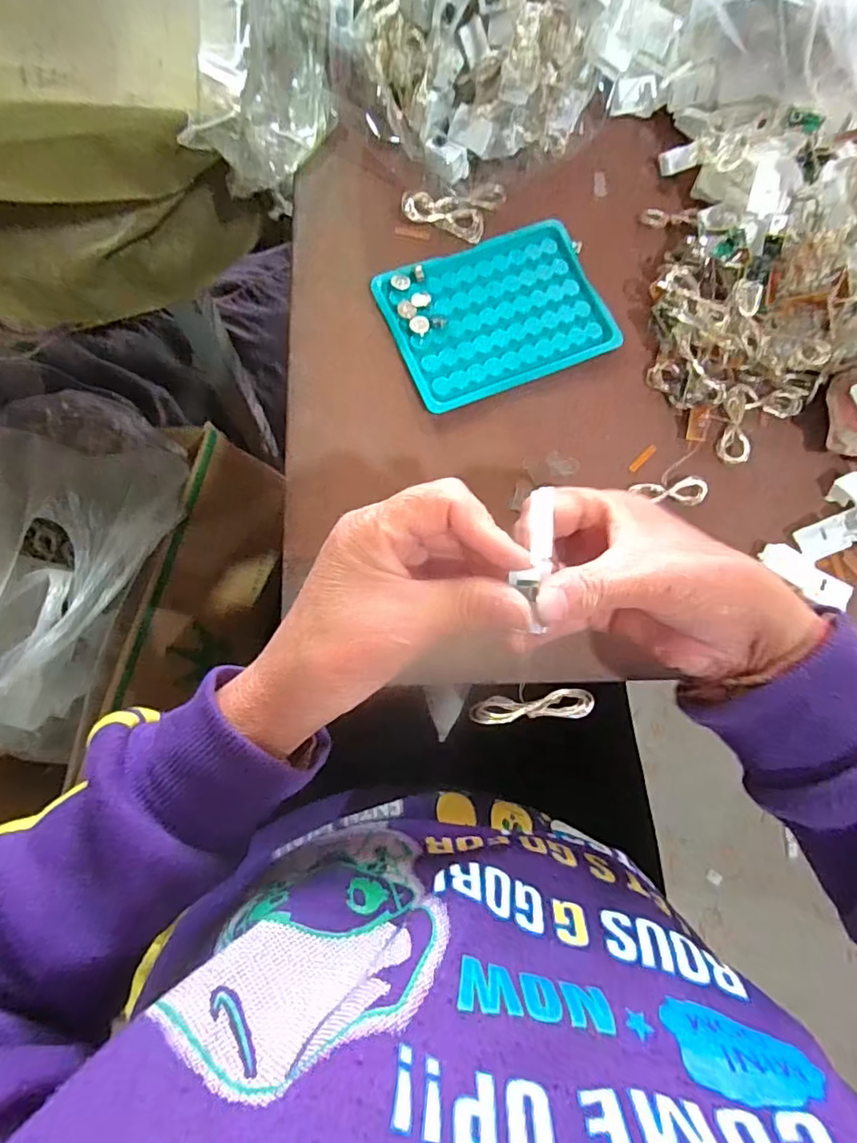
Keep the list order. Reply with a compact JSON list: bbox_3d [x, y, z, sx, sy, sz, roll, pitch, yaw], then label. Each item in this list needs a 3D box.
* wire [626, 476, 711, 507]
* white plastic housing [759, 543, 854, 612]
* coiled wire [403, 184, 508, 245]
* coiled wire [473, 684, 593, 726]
[{"bbox_3d":[0.142,-0.045,0.333,0.043,0.006,0.017,-7,80,-6],"label":"wire"},{"bbox_3d":[0.220,0.003,0.330,0.054,0.008,0.018,34,79,2],"label":"white plastic housing"},{"bbox_3d":[0.018,-0.225,0.356,0.067,0.015,0.030,-9,81,-6],"label":"coiled wire"},{"bbox_3d":[0.041,0.053,0.228,0.047,0.014,0.012,-7,87,7],"label":"coiled wire"}]

